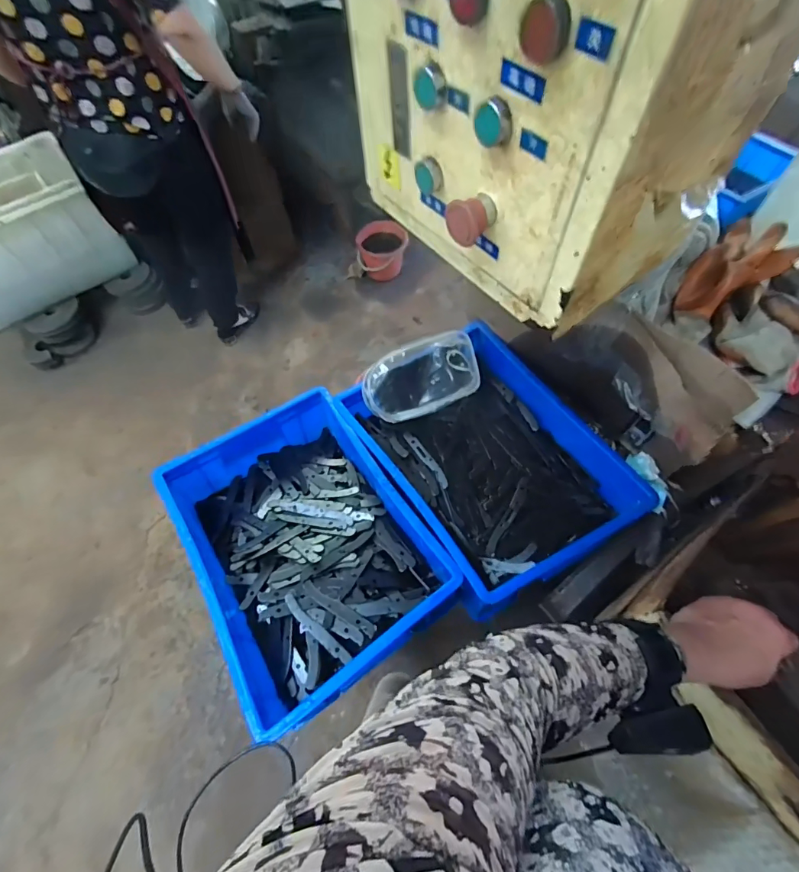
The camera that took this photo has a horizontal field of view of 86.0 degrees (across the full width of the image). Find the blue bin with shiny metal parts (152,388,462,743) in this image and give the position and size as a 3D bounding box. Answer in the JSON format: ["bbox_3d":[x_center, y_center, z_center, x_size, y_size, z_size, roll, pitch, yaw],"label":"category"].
[{"bbox_3d":[-0.140,0.143,0.640,0.294,0.117,0.415,-31,65,-12],"label":"blue bin with shiny metal parts"}]

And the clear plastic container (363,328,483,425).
[{"bbox_3d":[0.032,-0.099,0.726,0.190,0.065,0.113,-25,105,-11],"label":"clear plastic container"}]

